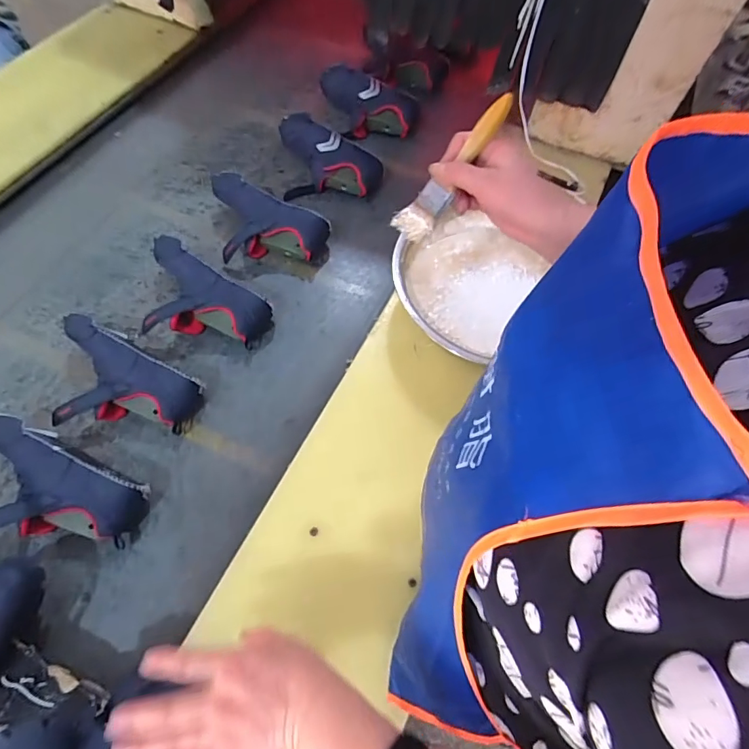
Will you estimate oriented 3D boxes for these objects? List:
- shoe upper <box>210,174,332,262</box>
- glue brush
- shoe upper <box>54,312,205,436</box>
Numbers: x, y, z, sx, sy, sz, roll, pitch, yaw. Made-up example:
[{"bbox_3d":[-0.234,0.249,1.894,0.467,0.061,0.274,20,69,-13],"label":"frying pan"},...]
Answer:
[{"bbox_3d":[-0.200,-0.287,0.880,0.223,0.085,0.133,2,61,-2],"label":"shoe upper"},{"bbox_3d":[0.078,-0.205,0.460,0.036,0.015,0.157,45,108,21],"label":"glue brush"},{"bbox_3d":[-0.388,0.019,0.705,0.228,0.081,0.156,19,62,7],"label":"shoe upper"}]

